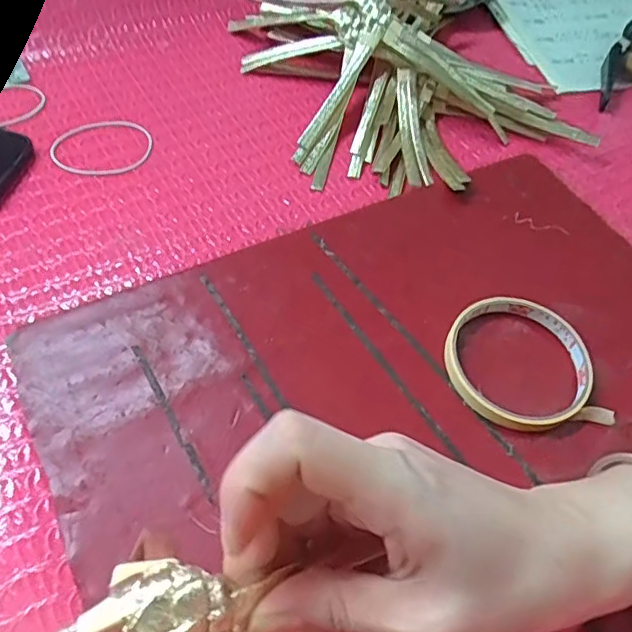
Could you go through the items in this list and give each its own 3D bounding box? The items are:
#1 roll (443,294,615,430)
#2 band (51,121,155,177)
[{"bbox_3d":[0.118,0.025,0.346,0.085,0.015,0.081,3,54,-4],"label":"roll"},{"bbox_3d":[-0.161,-0.129,0.456,0.071,0.004,0.063,4,54,-4],"label":"band"}]

